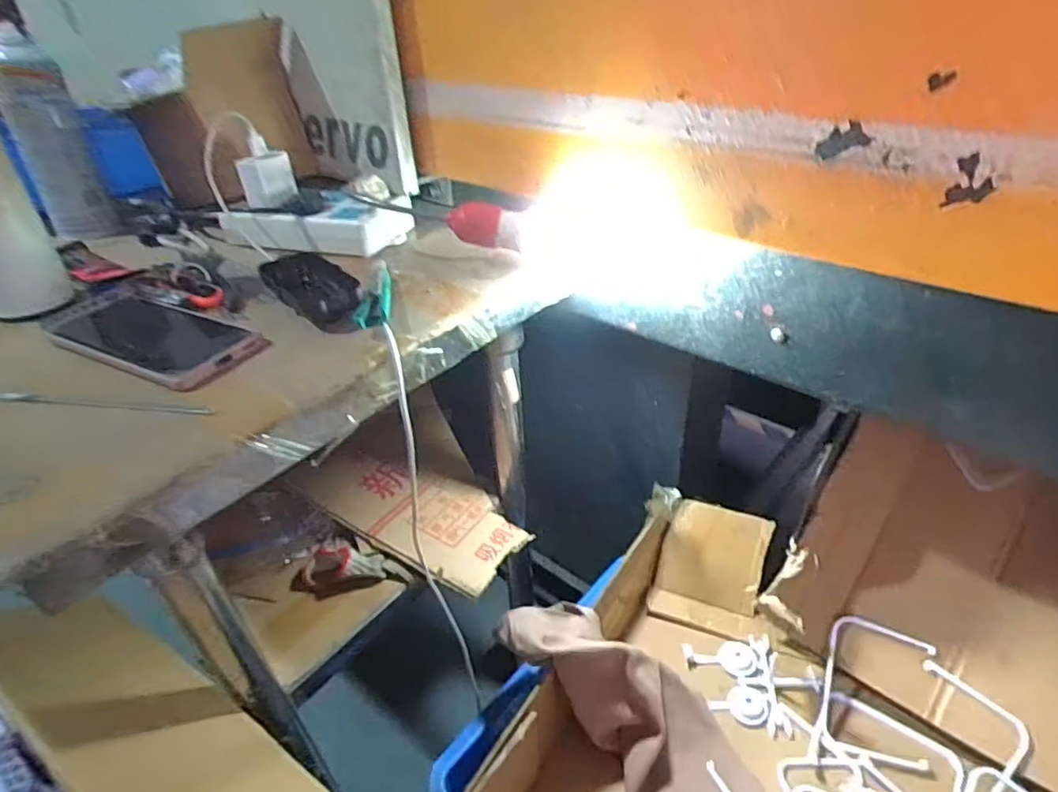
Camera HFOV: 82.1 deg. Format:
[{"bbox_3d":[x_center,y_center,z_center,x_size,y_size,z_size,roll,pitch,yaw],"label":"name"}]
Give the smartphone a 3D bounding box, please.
[{"bbox_3d":[-0.290,-0.048,0.464,0.182,0.014,0.082,14,39,23],"label":"smartphone"}]

